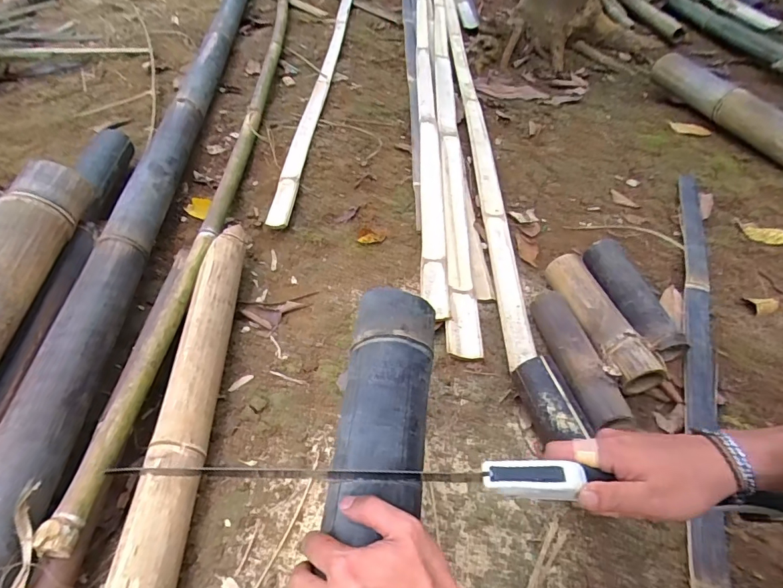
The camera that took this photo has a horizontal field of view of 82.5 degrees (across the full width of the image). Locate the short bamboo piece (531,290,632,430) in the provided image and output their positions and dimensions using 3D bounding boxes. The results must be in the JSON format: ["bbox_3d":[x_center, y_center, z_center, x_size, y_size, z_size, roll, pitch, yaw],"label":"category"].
[{"bbox_3d":[0.276,0.093,0.673,0.063,0.050,0.234,-8,47,-8],"label":"short bamboo piece"}]

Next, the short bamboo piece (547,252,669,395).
[{"bbox_3d":[0.327,0.037,0.717,0.081,0.059,0.249,-8,47,-8],"label":"short bamboo piece"}]

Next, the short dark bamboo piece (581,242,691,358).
[{"bbox_3d":[0.396,0.007,0.747,0.064,0.062,0.226,-6,47,-6],"label":"short dark bamboo piece"}]

